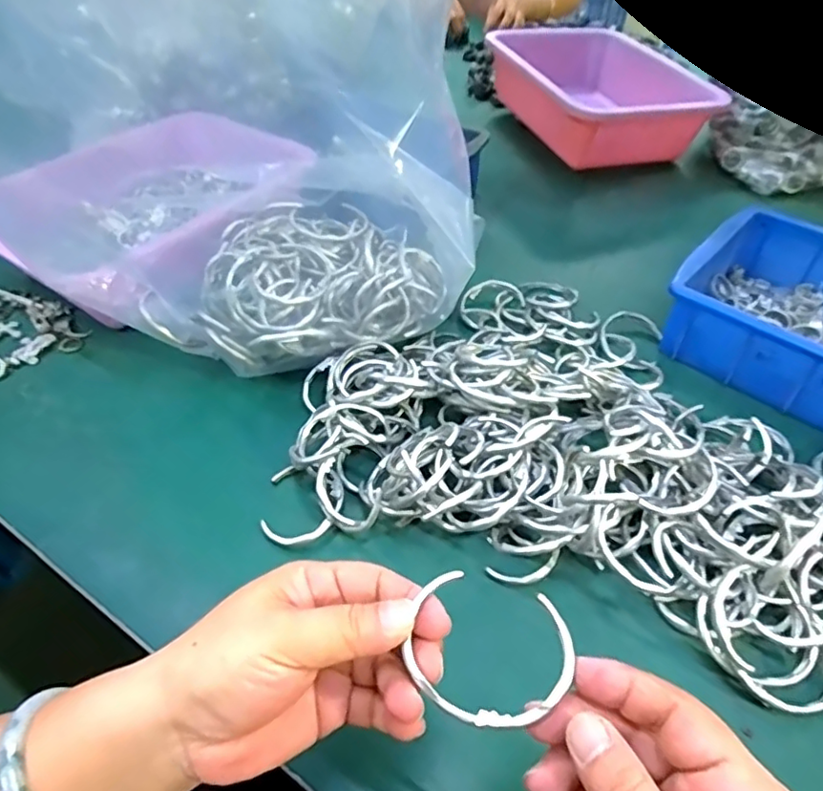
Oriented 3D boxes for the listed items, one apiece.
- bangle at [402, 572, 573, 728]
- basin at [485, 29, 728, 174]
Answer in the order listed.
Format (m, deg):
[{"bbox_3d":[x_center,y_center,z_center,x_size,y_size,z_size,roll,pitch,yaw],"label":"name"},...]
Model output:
[{"bbox_3d":[0.031,0.102,0.230,0.063,0.011,0.053,16,49,15],"label":"bangle"},{"bbox_3d":[0.250,-0.407,0.798,0.228,0.102,0.285,-9,48,-8],"label":"basin"}]

